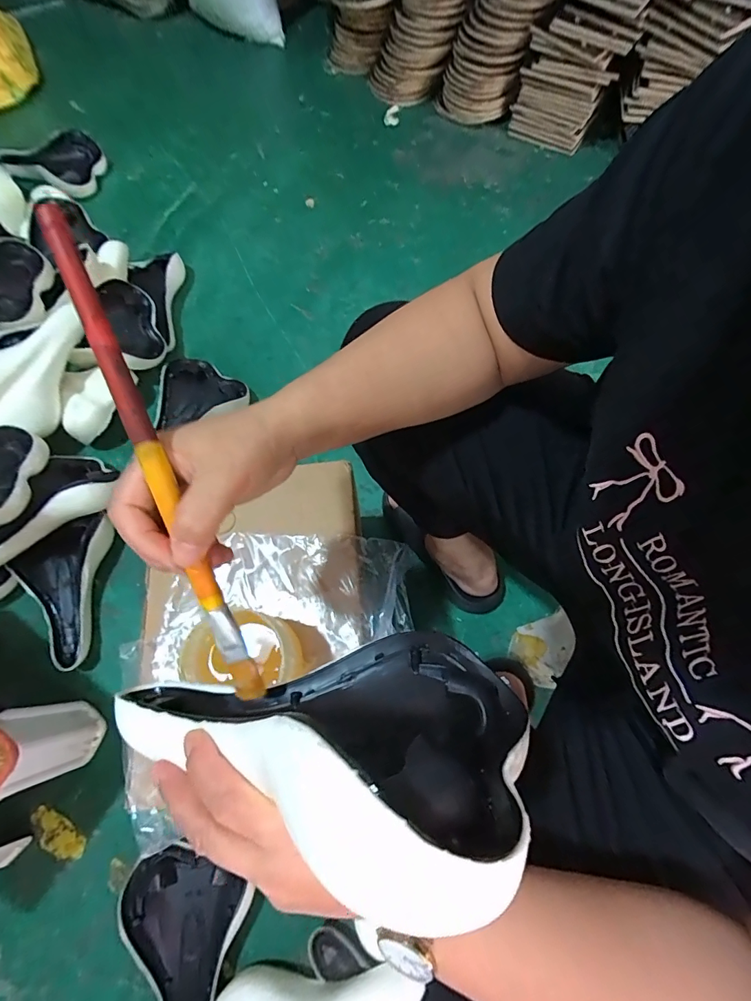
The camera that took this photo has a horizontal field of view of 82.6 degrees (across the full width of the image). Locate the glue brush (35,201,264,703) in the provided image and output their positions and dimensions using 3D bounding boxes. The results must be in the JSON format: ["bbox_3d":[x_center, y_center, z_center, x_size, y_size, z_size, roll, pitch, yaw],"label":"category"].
[{"bbox_3d":[-0.117,-0.009,0.236,0.016,0.012,0.273,-18,103,-5],"label":"glue brush"}]

